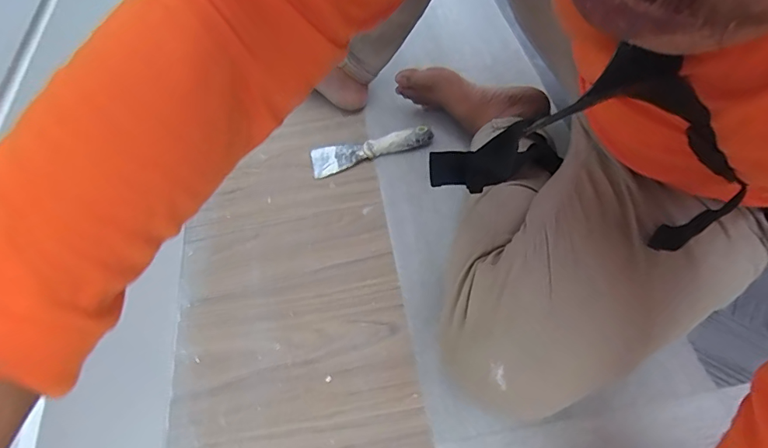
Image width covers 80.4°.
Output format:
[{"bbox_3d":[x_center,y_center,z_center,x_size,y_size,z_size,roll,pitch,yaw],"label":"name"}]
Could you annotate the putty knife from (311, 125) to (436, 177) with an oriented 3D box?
[{"bbox_3d":[-0.022,-0.123,0.695,0.185,0.028,0.048,-15,56,-5],"label":"putty knife"}]

